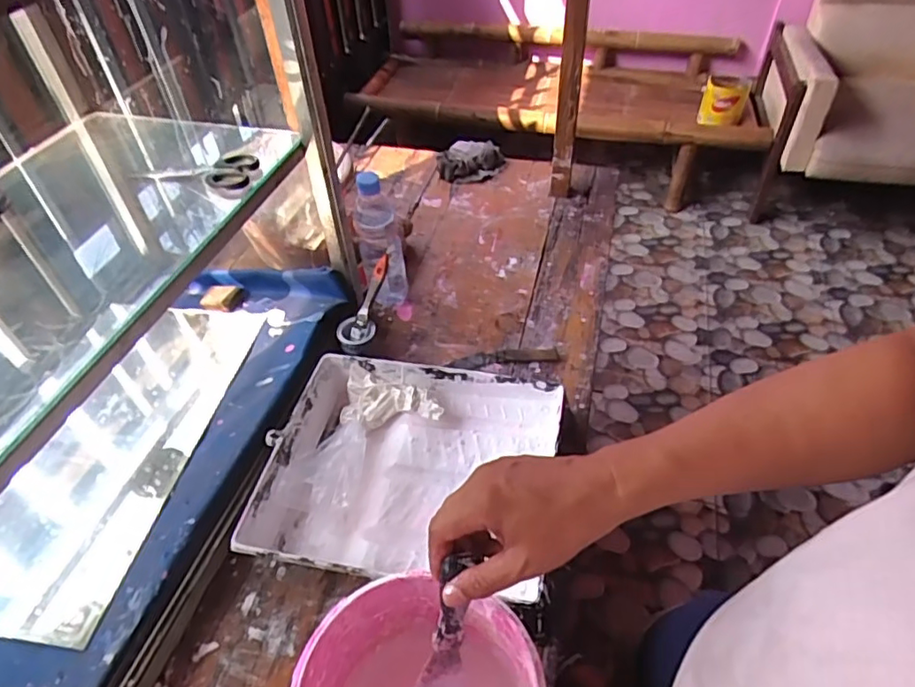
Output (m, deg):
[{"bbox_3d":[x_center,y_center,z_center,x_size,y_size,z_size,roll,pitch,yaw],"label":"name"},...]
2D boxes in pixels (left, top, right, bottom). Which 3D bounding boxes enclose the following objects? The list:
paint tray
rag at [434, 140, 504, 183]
[{"bbox_3d":[-0.056,0.158,0.729,0.347,0.072,0.294,7,48,9],"label":"paint tray"},{"bbox_3d":[0.031,-0.400,1.286,0.151,0.070,0.089,-1,47,1],"label":"rag"}]

